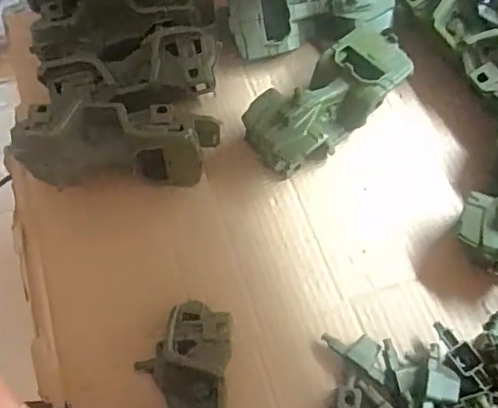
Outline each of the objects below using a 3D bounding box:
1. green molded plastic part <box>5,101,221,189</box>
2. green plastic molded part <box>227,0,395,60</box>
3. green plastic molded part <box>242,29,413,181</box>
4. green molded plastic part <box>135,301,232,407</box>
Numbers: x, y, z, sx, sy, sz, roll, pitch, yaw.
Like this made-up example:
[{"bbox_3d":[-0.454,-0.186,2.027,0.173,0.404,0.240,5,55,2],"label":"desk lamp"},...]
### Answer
[{"bbox_3d":[-0.128,-0.053,0.539,0.190,0.071,0.063,1,63,3],"label":"green molded plastic part"},{"bbox_3d":[0.066,-0.198,0.596,0.174,0.068,0.072,-6,63,0],"label":"green plastic molded part"},{"bbox_3d":[0.077,-0.101,0.558,0.181,0.065,0.080,-39,68,-16],"label":"green plastic molded part"},{"bbox_3d":[-0.053,0.153,0.454,0.079,0.039,0.147,-2,63,2],"label":"green molded plastic part"}]

